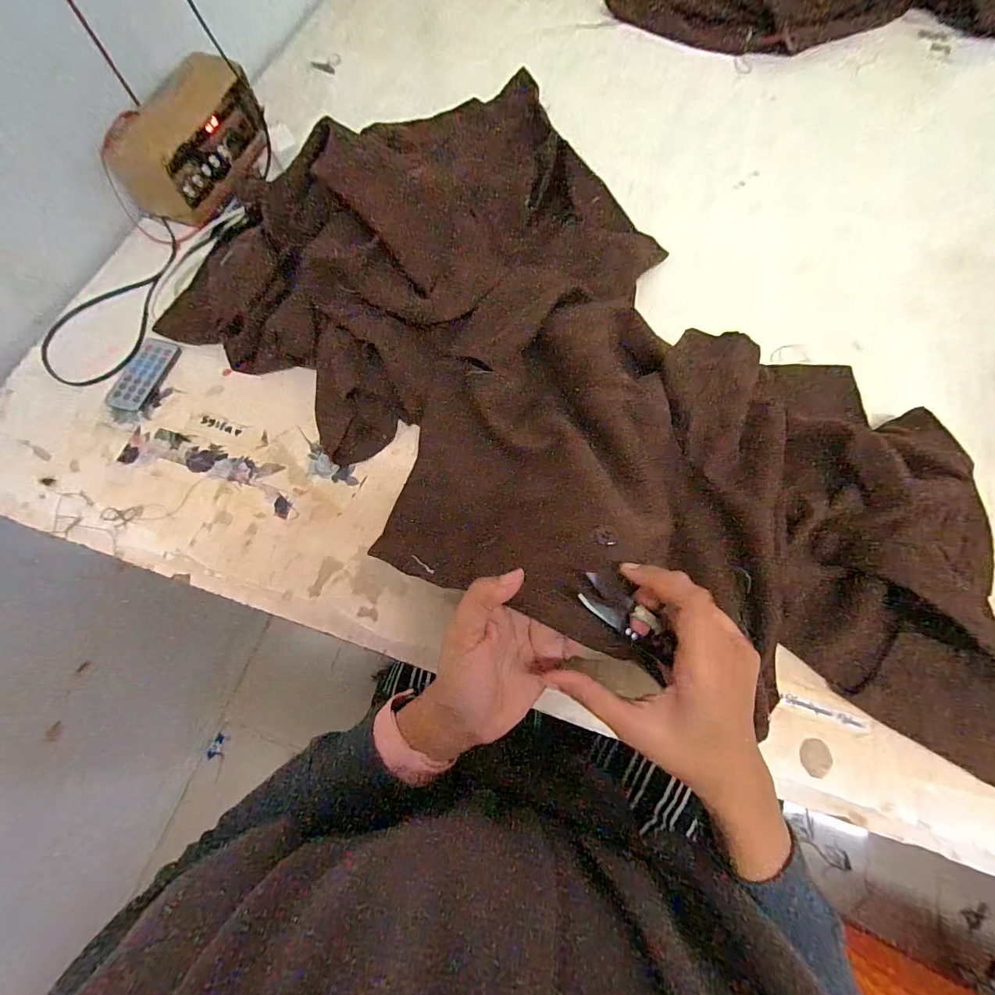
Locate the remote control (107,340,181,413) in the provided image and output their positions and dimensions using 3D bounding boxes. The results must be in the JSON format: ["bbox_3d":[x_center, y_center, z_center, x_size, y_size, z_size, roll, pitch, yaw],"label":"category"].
[{"bbox_3d":[-0.371,-0.129,0.462,0.037,0.012,0.085,13,72,5],"label":"remote control"}]

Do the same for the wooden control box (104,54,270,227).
[{"bbox_3d":[-0.352,-0.421,0.521,0.093,0.077,0.188,17,72,6],"label":"wooden control box"}]

